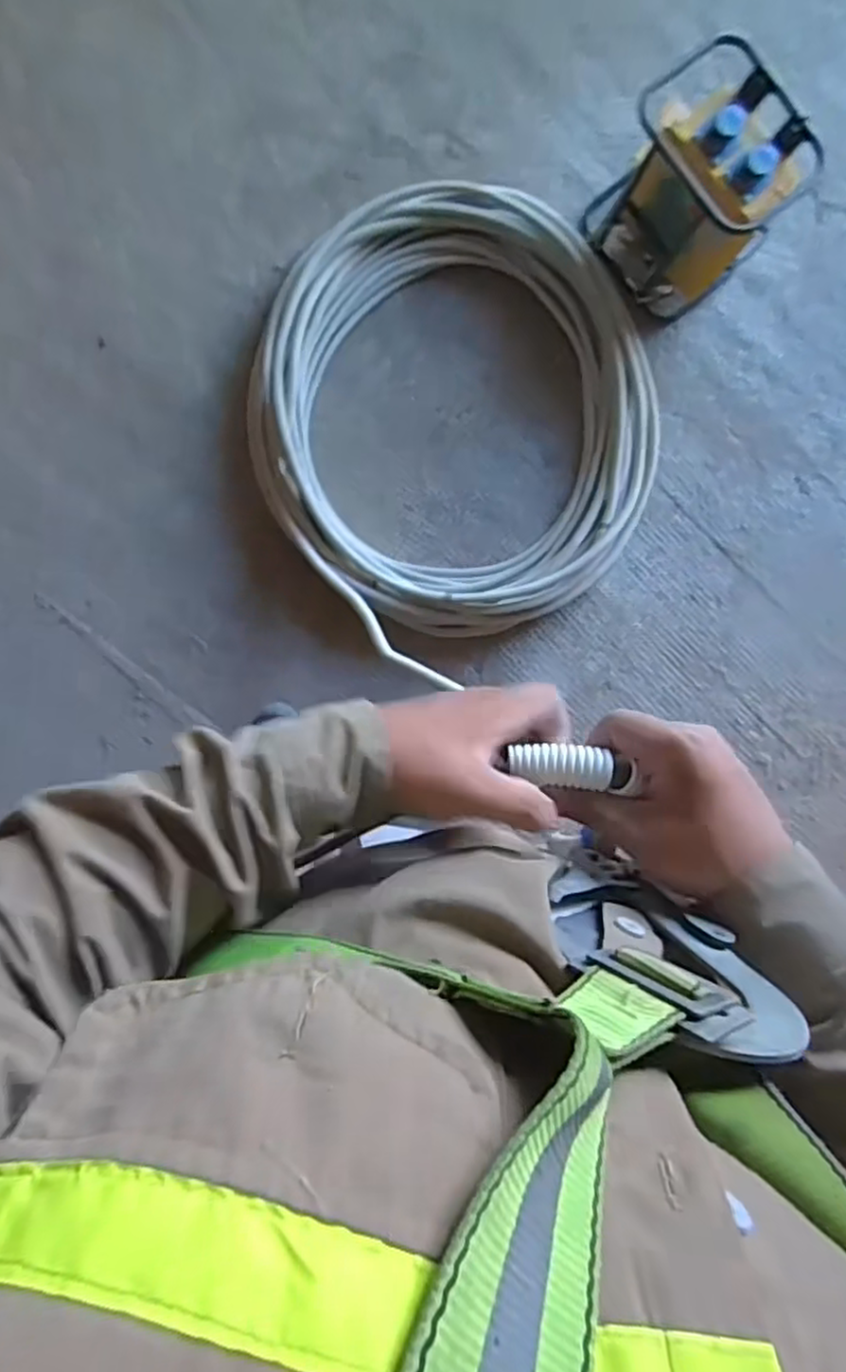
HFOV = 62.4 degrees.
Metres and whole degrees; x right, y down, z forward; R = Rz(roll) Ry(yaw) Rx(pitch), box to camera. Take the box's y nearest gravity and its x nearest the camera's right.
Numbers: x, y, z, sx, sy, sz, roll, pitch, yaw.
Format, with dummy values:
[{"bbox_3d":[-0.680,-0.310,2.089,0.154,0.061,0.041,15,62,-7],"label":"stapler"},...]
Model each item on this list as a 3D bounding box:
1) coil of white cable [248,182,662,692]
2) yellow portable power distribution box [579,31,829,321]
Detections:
[{"bbox_3d":[0.071,-0.536,1.413,0.809,0.119,0.827,0,91,-3],"label":"coil of white cable"},{"bbox_3d":[0.514,-0.945,1.313,0.281,0.259,0.314,-40,93,-2],"label":"yellow portable power distribution box"}]

